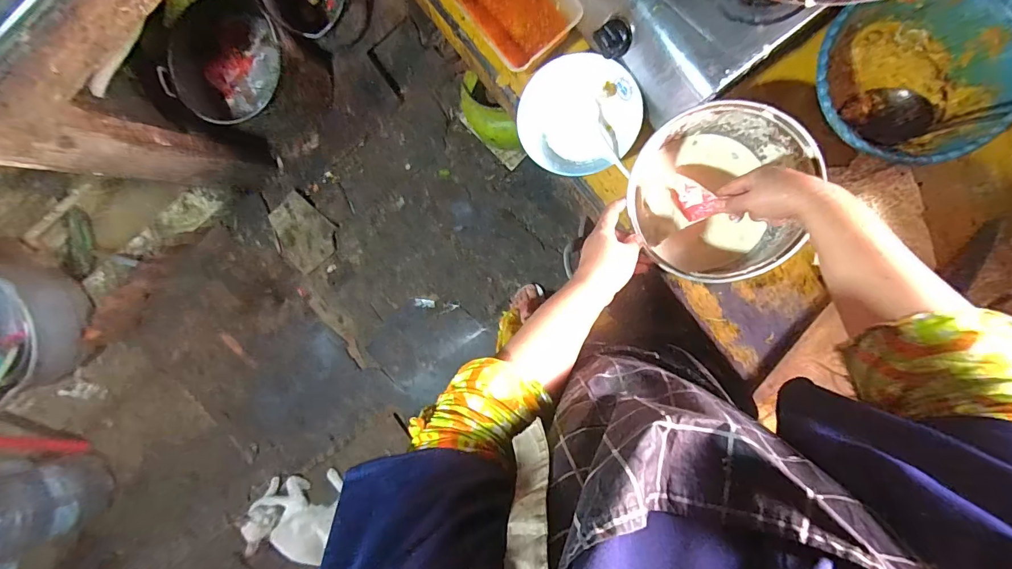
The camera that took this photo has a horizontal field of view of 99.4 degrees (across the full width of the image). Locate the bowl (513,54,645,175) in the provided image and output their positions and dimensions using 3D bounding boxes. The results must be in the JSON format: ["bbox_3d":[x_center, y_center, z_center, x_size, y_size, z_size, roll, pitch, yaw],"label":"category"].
[{"bbox_3d":[0.098,-0.228,0.585,0.156,0.038,0.156,0,94,5],"label":"bowl"}]

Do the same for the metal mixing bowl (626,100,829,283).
[{"bbox_3d":[0.251,-0.108,0.537,0.191,0.110,0.198,0,94,5],"label":"metal mixing bowl"}]

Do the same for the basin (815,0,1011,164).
[{"bbox_3d":[0.481,-0.244,0.518,0.210,0.070,0.192,0,94,5],"label":"basin"}]

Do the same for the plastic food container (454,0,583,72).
[{"bbox_3d":[0.006,-0.386,0.585,0.121,0.048,0.184,-38,90,7],"label":"plastic food container"}]

